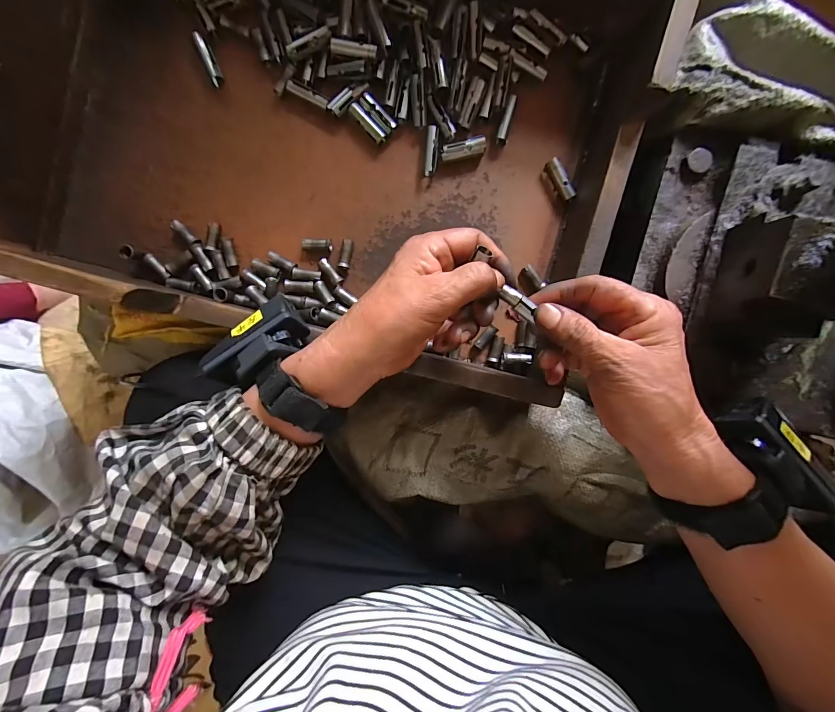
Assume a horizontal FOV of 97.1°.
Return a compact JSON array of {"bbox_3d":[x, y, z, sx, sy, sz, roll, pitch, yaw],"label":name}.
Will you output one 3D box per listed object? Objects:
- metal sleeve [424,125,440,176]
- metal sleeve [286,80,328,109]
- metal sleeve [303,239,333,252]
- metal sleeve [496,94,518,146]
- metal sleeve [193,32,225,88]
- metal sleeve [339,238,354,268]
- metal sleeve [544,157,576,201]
[{"bbox_3d":[0.012,-0.176,0.314,0.012,0.010,0.038,4,94,2],"label":"metal sleeve"},{"bbox_3d":[-0.091,-0.217,0.307,0.037,0.004,0.008,26,94,0],"label":"metal sleeve"},{"bbox_3d":[-0.087,-0.096,0.319,0.026,0.008,0.010,-2,94,-15],"label":"metal sleeve"},{"bbox_3d":[0.076,-0.201,0.314,0.009,0.007,0.038,14,94,1],"label":"metal sleeve"},{"bbox_3d":[-0.174,-0.247,0.306,0.010,0.011,0.040,-19,114,3],"label":"metal sleeve"},{"bbox_3d":[-0.063,-0.090,0.324,0.010,0.008,0.025,11,94,1],"label":"metal sleeve"},{"bbox_3d":[0.124,-0.153,0.322,0.010,0.013,0.036,-31,92,4],"label":"metal sleeve"}]

